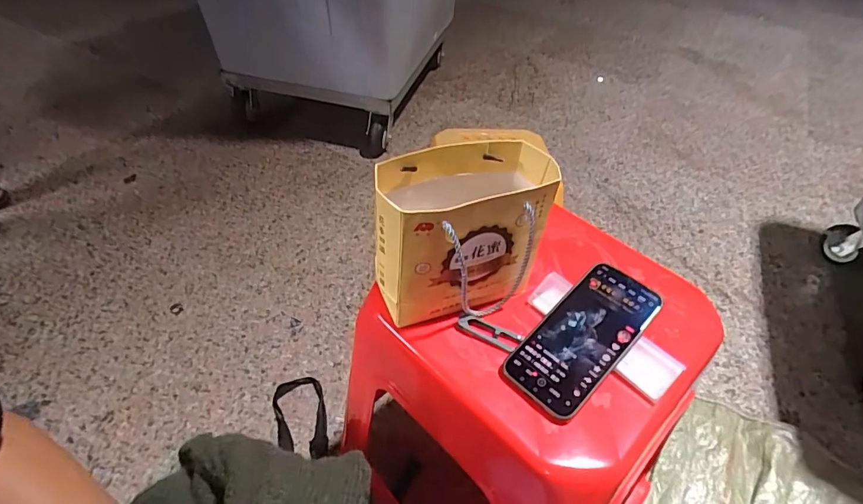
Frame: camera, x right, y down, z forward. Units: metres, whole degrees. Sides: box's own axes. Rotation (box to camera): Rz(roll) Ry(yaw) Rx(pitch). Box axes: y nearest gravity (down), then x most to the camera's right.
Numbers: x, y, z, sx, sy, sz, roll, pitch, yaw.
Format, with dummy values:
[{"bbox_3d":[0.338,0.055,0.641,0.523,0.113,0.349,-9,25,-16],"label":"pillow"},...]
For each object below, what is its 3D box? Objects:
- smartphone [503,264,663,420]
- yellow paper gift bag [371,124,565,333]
[{"bbox_3d":[0.143,0.078,0.446,0.156,0.010,0.076,-41,57,-18],"label":"smartphone"},{"bbox_3d":[0.028,-0.017,0.466,0.170,0.146,0.093,-15,47,-19],"label":"yellow paper gift bag"}]

